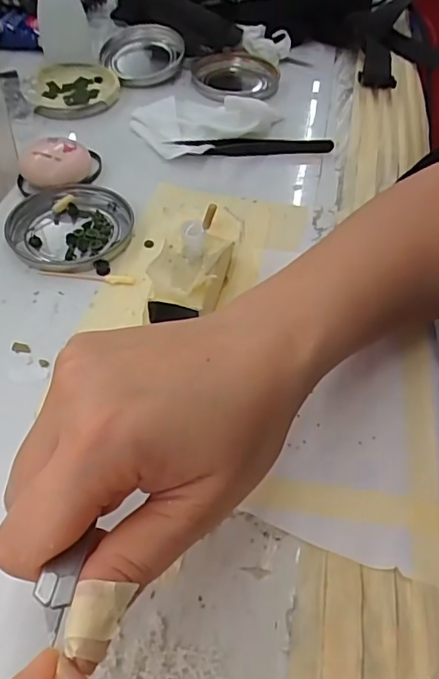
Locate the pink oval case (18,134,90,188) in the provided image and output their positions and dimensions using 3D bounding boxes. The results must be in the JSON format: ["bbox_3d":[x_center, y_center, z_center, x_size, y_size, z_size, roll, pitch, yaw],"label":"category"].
[{"bbox_3d":[-0.116,-0.124,0.380,0.044,0.024,0.034,6,51,3],"label":"pink oval case"}]

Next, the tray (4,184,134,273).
[{"bbox_3d":[-0.098,-0.073,0.350,0.078,0.010,0.075,1,50,-1],"label":"tray"}]

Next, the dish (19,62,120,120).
[{"bbox_3d":[-0.128,-0.219,0.464,0.078,0.013,0.090,-16,53,-15],"label":"dish"}]

